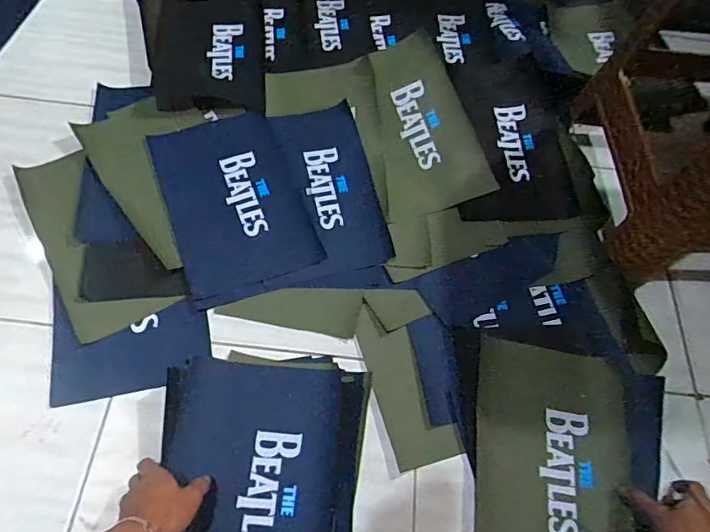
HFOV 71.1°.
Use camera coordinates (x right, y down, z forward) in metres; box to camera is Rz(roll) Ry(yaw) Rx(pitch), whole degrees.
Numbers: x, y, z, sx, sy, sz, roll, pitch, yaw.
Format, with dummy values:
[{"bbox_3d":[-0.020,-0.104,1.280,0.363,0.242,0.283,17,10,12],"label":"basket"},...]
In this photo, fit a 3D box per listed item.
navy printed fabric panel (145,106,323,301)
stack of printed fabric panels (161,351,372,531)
[{"bbox_3d":[-0.196,-0.114,0.795,0.201,0.012,0.317,-18,65,-15],"label":"navy printed fabric panel"},{"bbox_3d":[-0.115,0.290,0.586,0.240,0.029,0.377,3,63,-2],"label":"stack of printed fabric panels"}]

